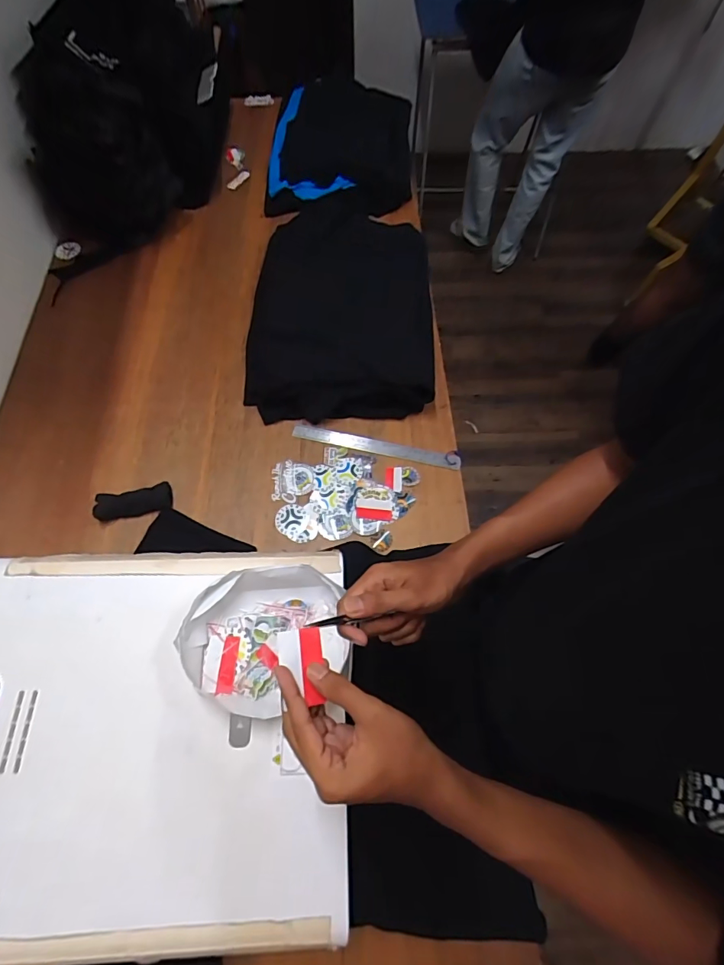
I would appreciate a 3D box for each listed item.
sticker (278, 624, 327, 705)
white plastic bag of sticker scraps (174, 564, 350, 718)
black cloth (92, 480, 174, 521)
[{"bbox_3d":[-0.051,0.154,0.376,0.037,0.006,0.058,1,60,-21],"label":"sticker"},{"bbox_3d":[-0.115,0.186,0.529,0.184,0.054,0.153,-7,65,-6],"label":"white plastic bag of sticker scraps"},{"bbox_3d":[-0.404,0.034,0.787,0.126,0.015,0.052,-13,66,-9],"label":"black cloth"}]

